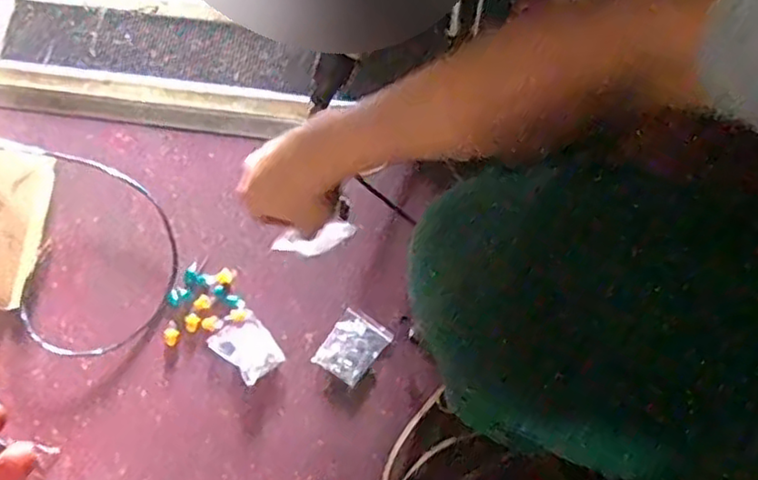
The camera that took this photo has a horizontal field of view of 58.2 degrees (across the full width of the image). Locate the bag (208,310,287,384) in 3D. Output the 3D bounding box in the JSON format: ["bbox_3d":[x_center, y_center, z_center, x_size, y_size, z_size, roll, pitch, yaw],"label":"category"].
[{"bbox_3d":[-0.146,0.120,0.754,0.056,0.013,0.074,-42,76,-12],"label":"bag"}]

